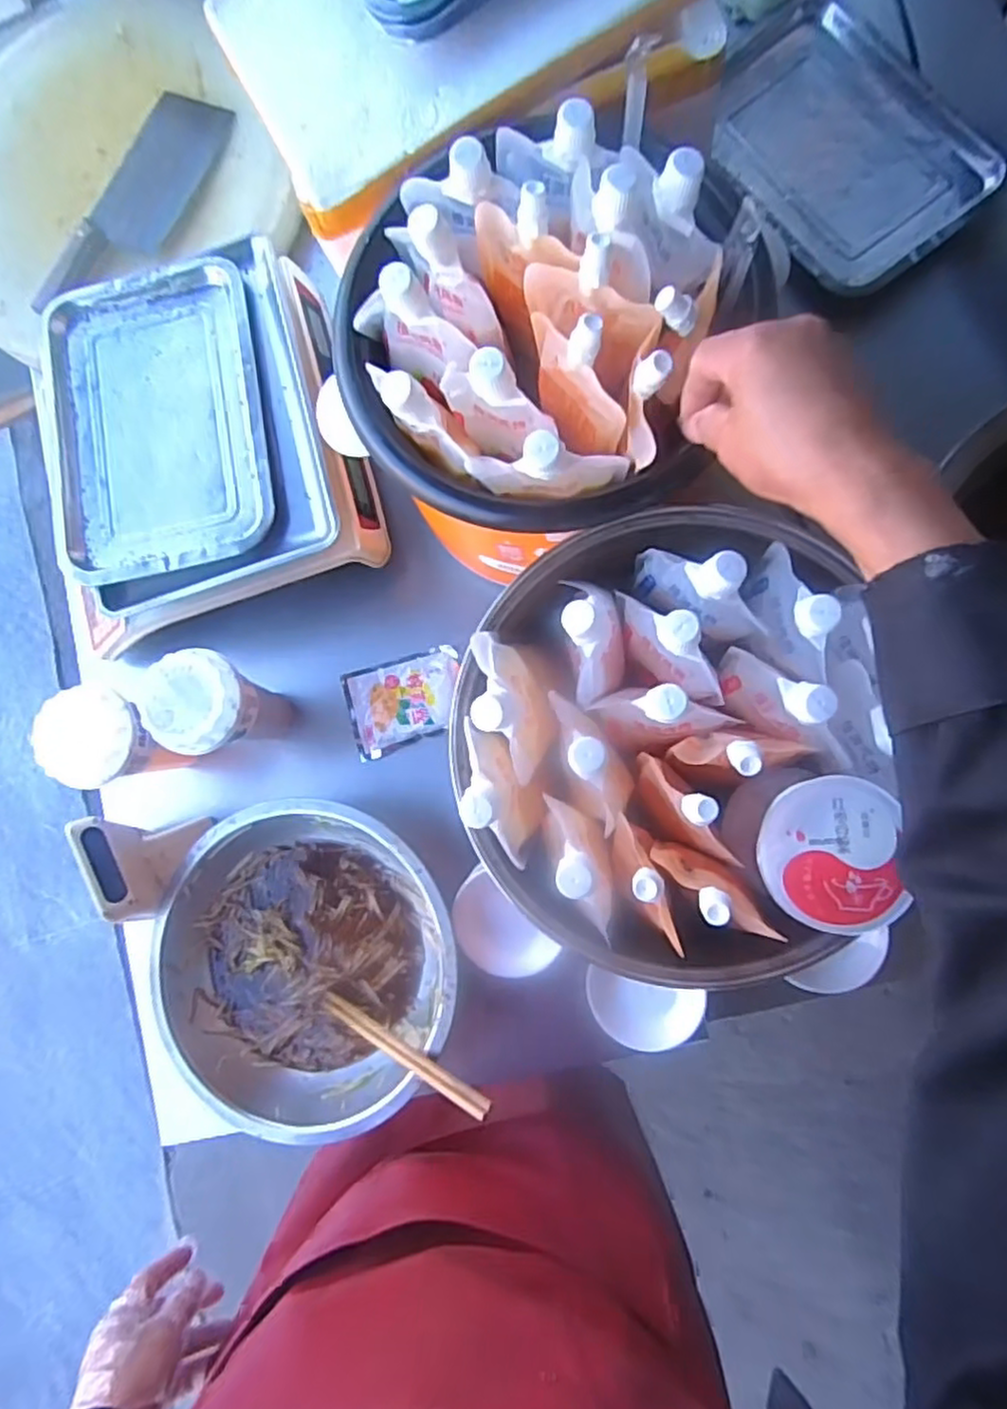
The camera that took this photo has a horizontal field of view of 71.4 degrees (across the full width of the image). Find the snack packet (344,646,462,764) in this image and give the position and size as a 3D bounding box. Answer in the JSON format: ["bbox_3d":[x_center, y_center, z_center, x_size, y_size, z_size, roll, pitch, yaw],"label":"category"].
[{"bbox_3d":[-0.095,-0.003,0.695,0.116,0.015,0.085,-16,83,3],"label":"snack packet"}]

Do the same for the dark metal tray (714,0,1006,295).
[{"bbox_3d":[0.323,-0.542,0.686,0.197,0.029,0.281,-35,82,1],"label":"dark metal tray"}]

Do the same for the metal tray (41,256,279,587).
[{"bbox_3d":[-0.319,-0.265,0.651,0.197,0.029,0.293,-11,83,4],"label":"metal tray"}]

